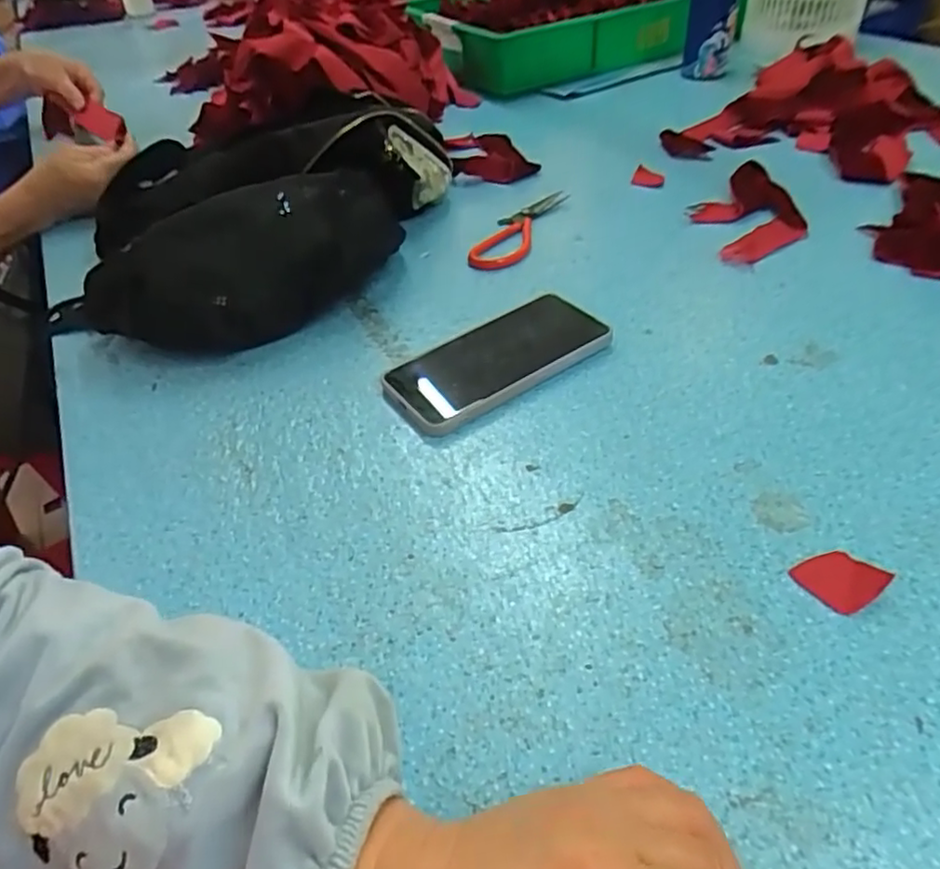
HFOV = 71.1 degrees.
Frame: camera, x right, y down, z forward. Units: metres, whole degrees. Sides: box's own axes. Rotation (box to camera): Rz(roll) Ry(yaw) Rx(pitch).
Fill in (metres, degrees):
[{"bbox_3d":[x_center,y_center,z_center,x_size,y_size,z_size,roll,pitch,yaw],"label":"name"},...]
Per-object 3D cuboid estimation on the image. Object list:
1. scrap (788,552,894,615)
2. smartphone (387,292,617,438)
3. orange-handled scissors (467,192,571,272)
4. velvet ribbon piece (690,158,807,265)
[{"bbox_3d":[0.186,0.072,0.331,0.031,0.009,0.035,-29,48,-22],"label":"scrap"},{"bbox_3d":[0.020,-0.055,0.485,0.161,0.015,0.077,-28,47,-21],"label":"smartphone"},{"bbox_3d":[0.047,-0.203,0.643,0.048,0.006,0.158,14,47,21],"label":"orange-handled scissors"},{"bbox_3d":[0.261,-0.212,0.620,0.094,0.019,0.148,-8,43,-1],"label":"velvet ribbon piece"}]

